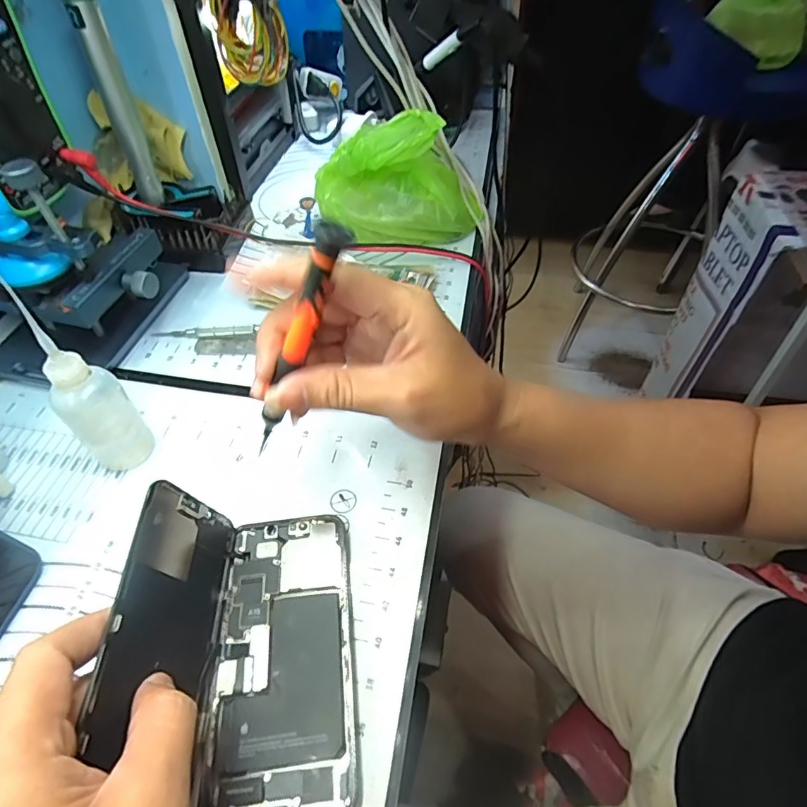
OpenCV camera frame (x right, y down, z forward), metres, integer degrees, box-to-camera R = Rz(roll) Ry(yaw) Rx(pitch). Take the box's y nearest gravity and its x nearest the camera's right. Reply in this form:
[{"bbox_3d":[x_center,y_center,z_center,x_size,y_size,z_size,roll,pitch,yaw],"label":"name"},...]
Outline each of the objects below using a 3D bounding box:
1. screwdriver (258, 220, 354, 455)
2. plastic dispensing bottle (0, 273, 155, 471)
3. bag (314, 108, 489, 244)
[{"bbox_3d":[-0.053,-0.023,0.235,0.013,0.133,0.012,4,44,-30],"label":"screwdriver"},{"bbox_3d":[-0.195,-0.014,0.293,0.037,0.141,0.046,-35,57,-25],"label":"plastic dispensing bottle"},{"bbox_3d":[-0.003,-0.218,0.462,0.160,0.109,0.095,-7,50,-4],"label":"bag"}]

